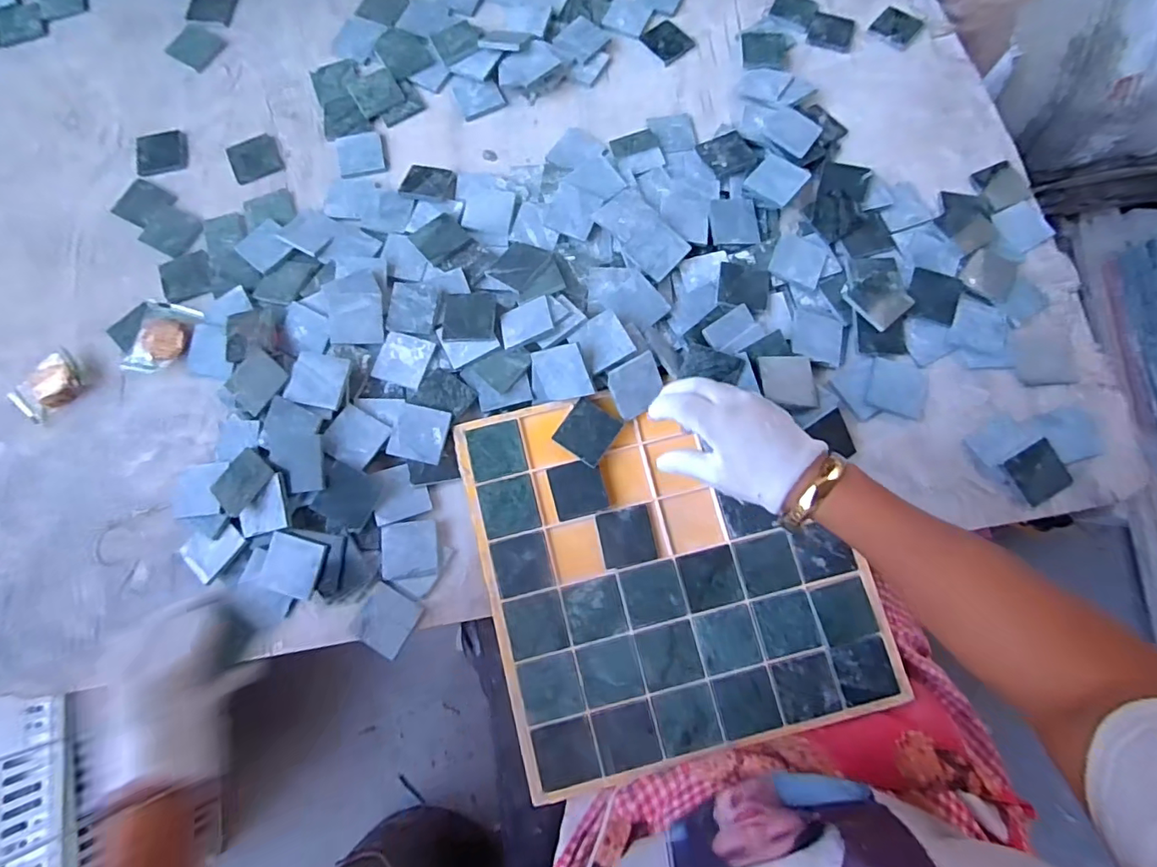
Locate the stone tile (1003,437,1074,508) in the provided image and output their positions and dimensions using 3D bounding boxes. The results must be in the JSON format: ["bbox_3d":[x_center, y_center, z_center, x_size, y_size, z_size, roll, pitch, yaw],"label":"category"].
[{"bbox_3d":[0.427,0.037,0.494,0.053,0.012,0.049,-33,78,-7],"label":"stone tile"}]

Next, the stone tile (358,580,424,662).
[{"bbox_3d":[-0.175,0.169,0.487,0.051,0.010,0.055,30,79,8],"label":"stone tile"}]

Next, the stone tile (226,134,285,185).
[{"bbox_3d":[-0.370,-0.315,0.614,0.054,0.006,0.057,-23,77,-4],"label":"stone tile"}]

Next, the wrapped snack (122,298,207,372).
[{"bbox_3d":[-0.422,-0.096,0.543,0.056,0.016,0.076,14,77,5],"label":"wrapped snack"}]

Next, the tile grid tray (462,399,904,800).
[{"bbox_3d":[0.080,0.110,0.471,0.320,0.027,0.318,-14,76,-2],"label":"tile grid tray"}]

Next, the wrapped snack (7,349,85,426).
[{"bbox_3d":[-0.537,-0.046,0.538,0.074,0.021,0.048,-41,79,-8],"label":"wrapped snack"}]

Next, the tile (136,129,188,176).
[{"bbox_3d":[-0.480,-0.323,0.614,0.057,0.006,0.057,-14,76,-2],"label":"tile"}]

